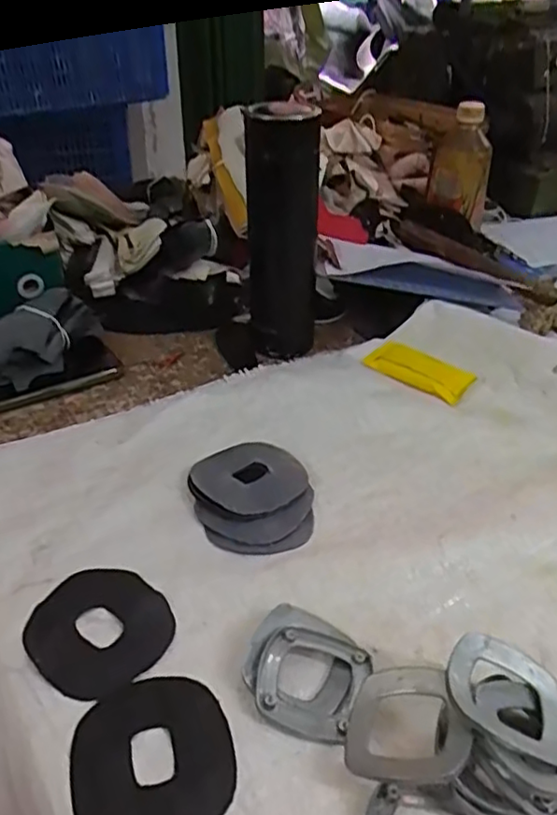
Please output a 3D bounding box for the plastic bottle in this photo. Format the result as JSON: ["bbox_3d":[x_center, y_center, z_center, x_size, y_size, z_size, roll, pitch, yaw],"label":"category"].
[{"bbox_3d":[0.230,-0.307,0.802,0.064,0.131,0.059,-2,36,-5],"label":"plastic bottle"}]

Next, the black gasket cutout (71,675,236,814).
[{"bbox_3d":[-0.062,0.173,0.316,0.076,0.004,0.080,-11,37,-16],"label":"black gasket cutout"}]

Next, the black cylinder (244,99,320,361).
[{"bbox_3d":[0.004,-0.164,0.599,0.066,0.220,0.067,2,36,0],"label":"black cylinder"}]

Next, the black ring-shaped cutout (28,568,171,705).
[{"bbox_3d":[-0.104,0.129,0.373,0.080,0.005,0.074,1,36,-1],"label":"black ring-shaped cutout"}]

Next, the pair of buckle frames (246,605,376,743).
[{"bbox_3d":[0.016,0.142,0.355,0.063,0.014,0.072,15,38,18],"label":"pair of buckle frames"}]

